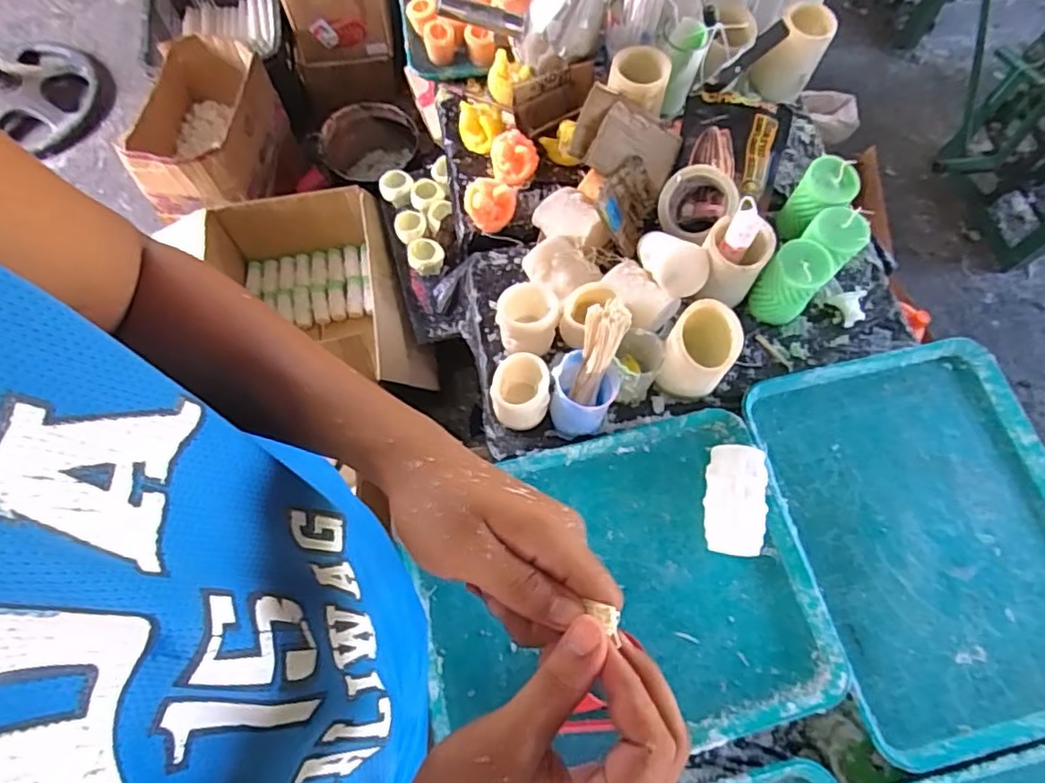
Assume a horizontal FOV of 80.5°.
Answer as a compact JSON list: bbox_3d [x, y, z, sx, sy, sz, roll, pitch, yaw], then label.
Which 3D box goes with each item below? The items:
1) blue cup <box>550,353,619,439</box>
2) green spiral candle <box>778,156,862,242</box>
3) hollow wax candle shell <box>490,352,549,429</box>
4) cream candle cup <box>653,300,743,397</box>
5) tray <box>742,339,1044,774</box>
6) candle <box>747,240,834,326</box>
[{"bbox_3d":[0.071,0.006,0.738,0.074,0.088,0.073,0,68,-1],"label":"blue cup"},{"bbox_3d":[0.403,-0.261,0.848,0.074,0.102,0.070,-8,68,-4],"label":"green spiral candle"},{"bbox_3d":[-0.003,0.006,0.754,0.066,0.097,0.069,2,68,0],"label":"hollow wax candle shell"},{"bbox_3d":[0.213,-0.047,0.750,0.077,0.095,0.088,28,70,10],"label":"cream candle cup"},{"bbox_3d":[0.491,0.160,0.725,0.342,0.020,0.434,-11,68,-5],"label":"tray"},{"bbox_3d":[0.350,-0.141,0.811,0.067,0.097,0.072,0,68,-1],"label":"candle"}]

